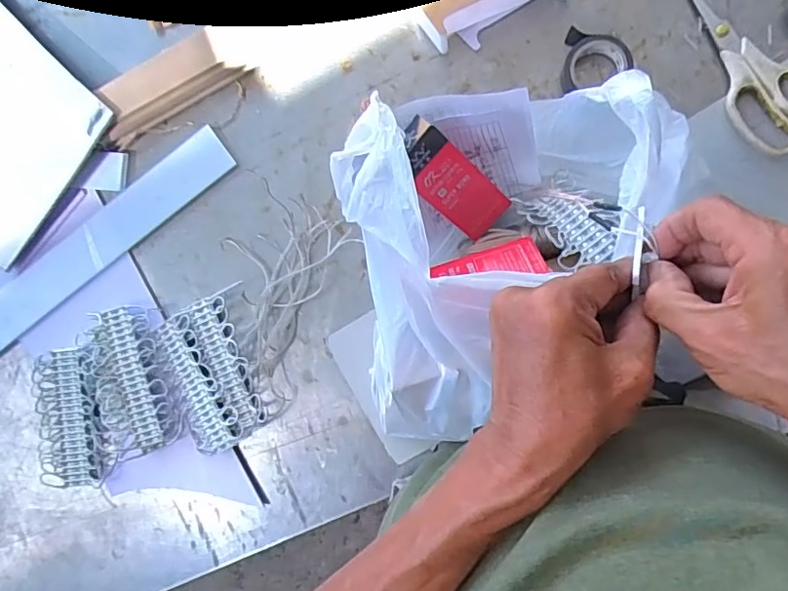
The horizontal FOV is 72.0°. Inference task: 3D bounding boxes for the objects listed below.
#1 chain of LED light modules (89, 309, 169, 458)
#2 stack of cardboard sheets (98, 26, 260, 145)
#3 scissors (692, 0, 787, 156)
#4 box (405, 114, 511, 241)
[{"bbox_3d":[-0.265,0.086,0.536,0.075,0.013,0.145,-7,87,8],"label":"chain of LED light modules"},{"bbox_3d":[-0.221,-0.209,0.535,0.145,0.031,0.051,-27,86,8],"label":"stack of cardboard sheets"},{"bbox_3d":[0.309,-0.212,0.468,0.075,0.013,0.185,-22,87,8],"label":"scissors"},{"bbox_3d":[0.048,-0.095,0.456,0.047,0.027,0.111,-46,124,5],"label":"box"}]

